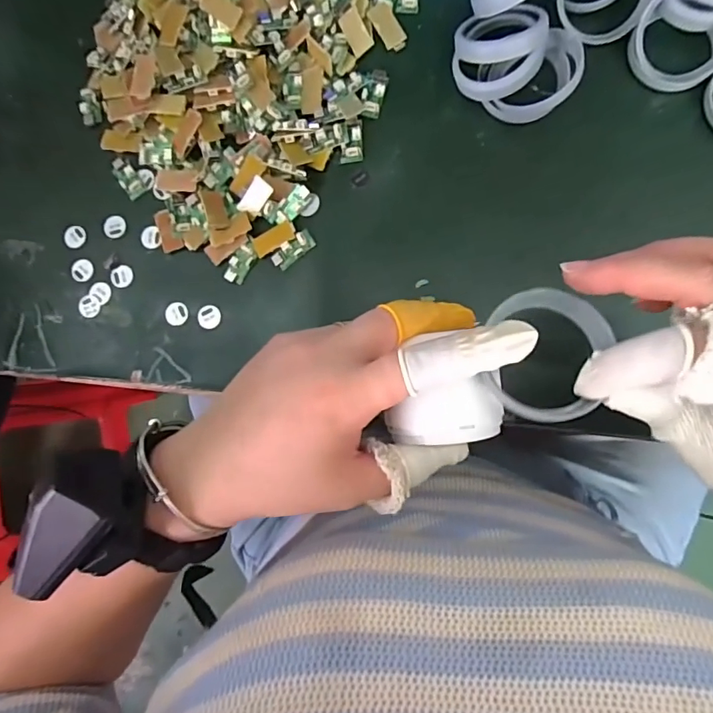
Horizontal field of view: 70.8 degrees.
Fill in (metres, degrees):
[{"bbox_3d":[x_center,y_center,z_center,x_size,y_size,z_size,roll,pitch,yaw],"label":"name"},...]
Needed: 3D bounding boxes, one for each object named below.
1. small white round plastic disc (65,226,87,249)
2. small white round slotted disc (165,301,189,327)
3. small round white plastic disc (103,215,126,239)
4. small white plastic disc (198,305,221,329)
[{"bbox_3d":[-0.214,-0.091,0.380,0.017,0.004,0.017,0,90,7],"label":"small white round plastic disc"},{"bbox_3d":[-0.130,-0.031,0.363,0.016,0.004,0.017,0,87,7],"label":"small white round slotted disc"},{"bbox_3d":[-0.180,-0.097,0.373,0.016,0.004,0.017,0,90,7],"label":"small round white plastic disc"},{"bbox_3d":[-0.106,-0.029,0.360,0.017,0.004,0.016,0,87,7],"label":"small white plastic disc"}]

